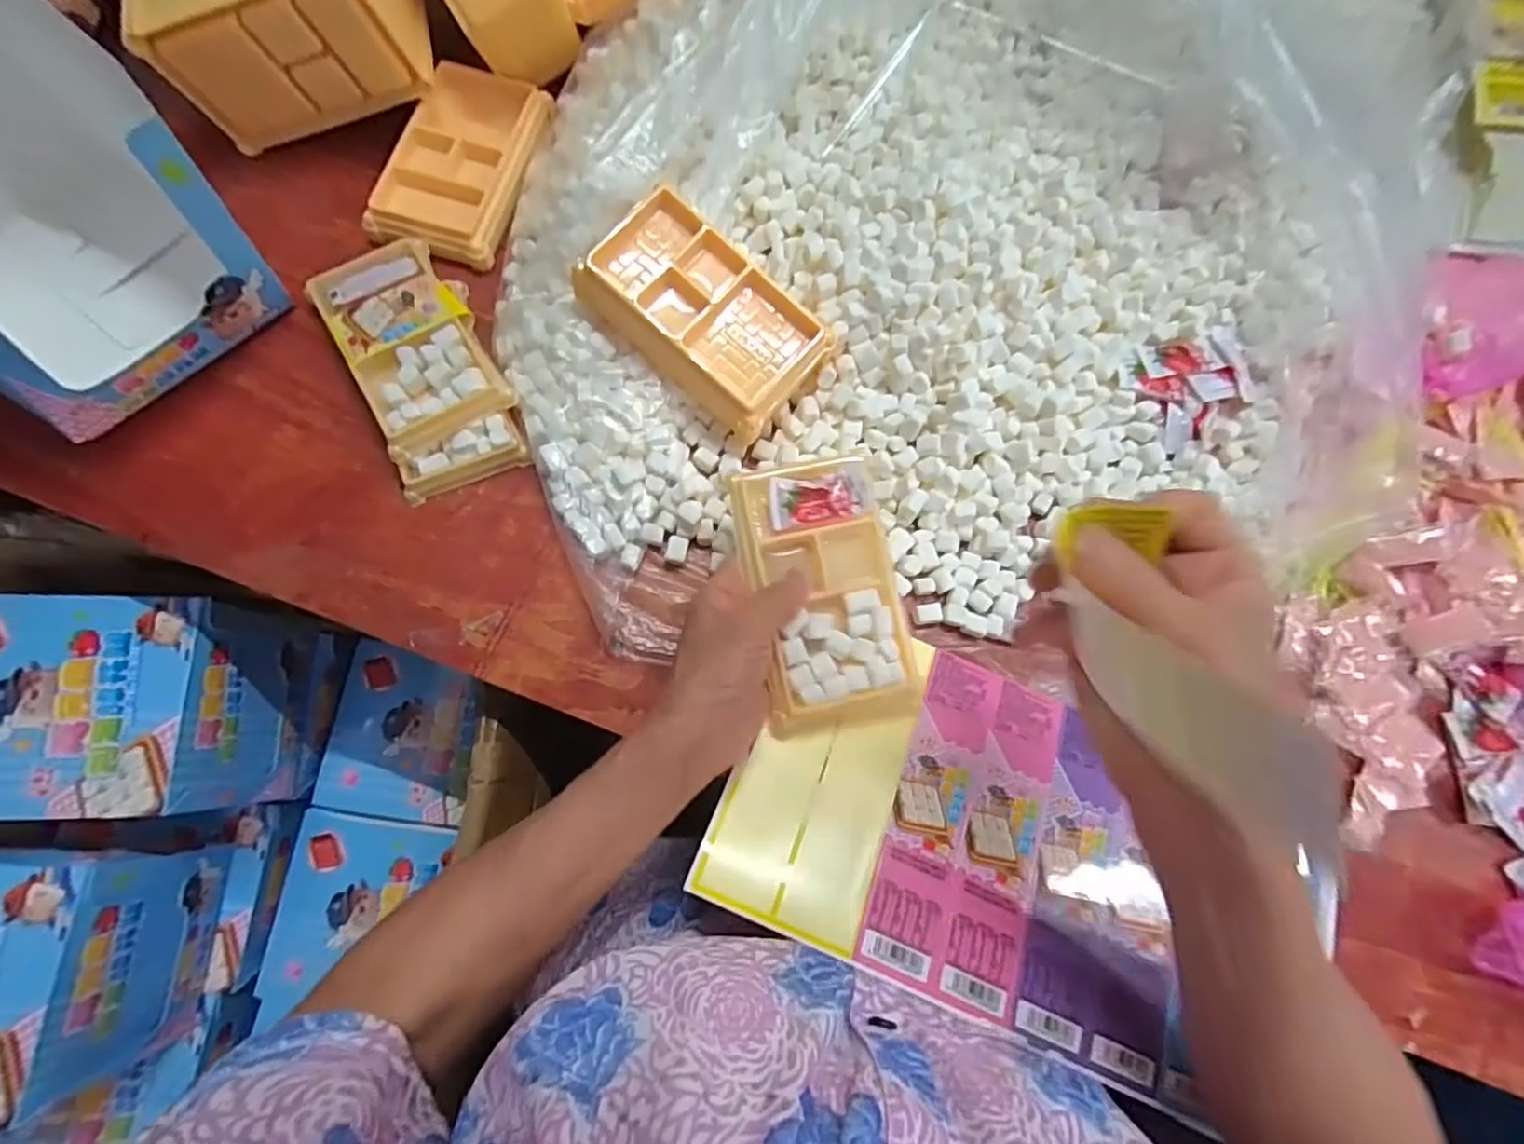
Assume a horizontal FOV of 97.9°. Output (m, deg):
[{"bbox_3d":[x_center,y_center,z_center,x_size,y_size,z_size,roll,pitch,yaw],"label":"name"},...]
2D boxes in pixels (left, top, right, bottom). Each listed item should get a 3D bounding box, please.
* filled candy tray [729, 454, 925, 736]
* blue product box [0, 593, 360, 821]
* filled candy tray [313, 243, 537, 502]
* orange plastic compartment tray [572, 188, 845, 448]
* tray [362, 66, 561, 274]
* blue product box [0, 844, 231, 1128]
[{"bbox_3d":[0.034,0.012,0.359,0.077,0.028,0.141,-11,82,-4],"label":"filled candy tray"},{"bbox_3d":[-0.463,0.103,0.505,0.174,0.162,0.152,7,76,-2],"label":"blue product box"},{"bbox_3d":[-0.208,-0.130,0.399,0.079,0.020,0.158,-27,84,-6],"label":"filled candy tray"},{"bbox_3d":[-0.034,-0.153,0.395,0.138,0.043,0.081,39,77,6],"label":"orange plastic compartment tray"},{"bbox_3d":[-0.199,-0.276,0.446,0.080,0.020,0.136,18,75,1],"label":"tray"},{"bbox_3d":[-0.511,0.262,0.453,0.166,0.135,0.146,2,76,-3],"label":"blue product box"}]

